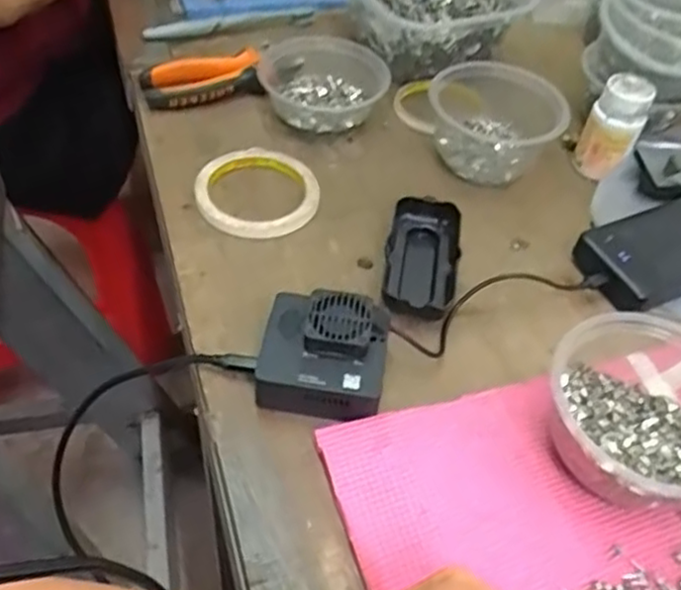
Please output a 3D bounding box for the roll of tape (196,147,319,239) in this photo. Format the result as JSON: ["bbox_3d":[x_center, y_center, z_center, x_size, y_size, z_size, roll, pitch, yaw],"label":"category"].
[{"bbox_3d":[-0.067,-0.084,0.560,0.098,0.018,0.093,2,49,-3],"label":"roll of tape"}]

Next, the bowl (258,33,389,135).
[{"bbox_3d":[-0.016,-0.195,0.640,0.110,0.043,0.107,3,49,-5],"label":"bowl"}]

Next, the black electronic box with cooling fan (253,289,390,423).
[{"bbox_3d":[-0.012,0.036,0.441,0.083,0.041,0.075,8,49,3],"label":"black electronic box with cooling fan"}]

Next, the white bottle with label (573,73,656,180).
[{"bbox_3d":[0.234,-0.144,0.598,0.043,0.073,0.045,24,52,16],"label":"white bottle with label"}]

